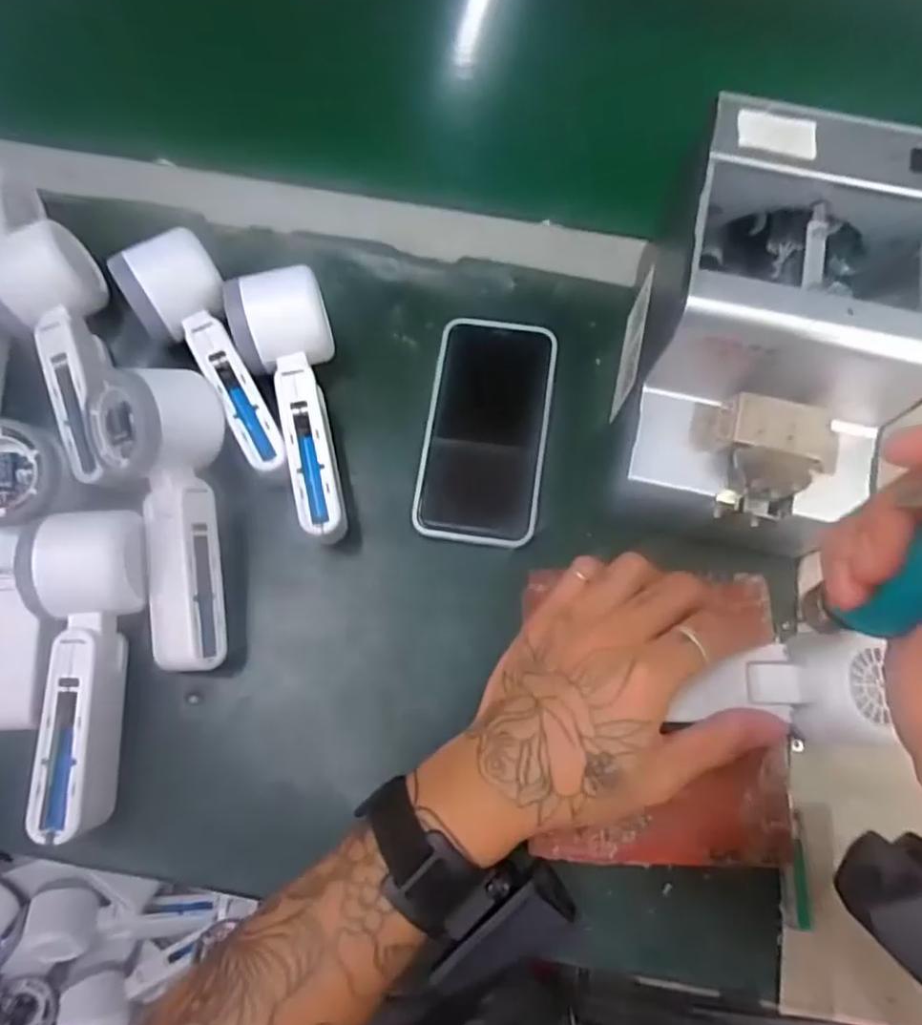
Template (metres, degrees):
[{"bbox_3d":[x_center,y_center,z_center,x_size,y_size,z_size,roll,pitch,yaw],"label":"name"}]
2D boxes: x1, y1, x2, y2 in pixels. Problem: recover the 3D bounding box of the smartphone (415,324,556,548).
[{"bbox_3d":[0.017,-0.053,0.424,0.075,0.012,0.145,8,74,2],"label":"smartphone"}]

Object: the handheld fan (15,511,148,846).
[{"bbox_3d":[-0.197,0.081,0.355,0.051,0.043,0.163,-5,74,-2],"label":"handheld fan"}]

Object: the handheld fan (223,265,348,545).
[{"bbox_3d":[-0.092,-0.061,0.399,0.052,0.058,0.157,-15,74,-5],"label":"handheld fan"}]

